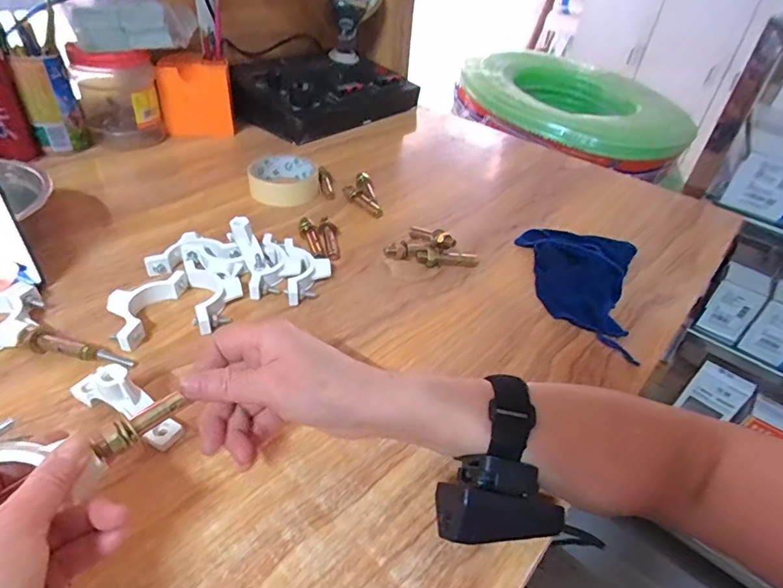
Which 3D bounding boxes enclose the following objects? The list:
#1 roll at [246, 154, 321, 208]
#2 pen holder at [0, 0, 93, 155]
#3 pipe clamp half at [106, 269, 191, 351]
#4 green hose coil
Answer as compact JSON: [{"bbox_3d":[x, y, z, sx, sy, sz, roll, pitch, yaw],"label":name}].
[{"bbox_3d":[-0.136,-0.145,0.595,0.085,0.023,0.091,-5,40,-13],"label":"roll"},{"bbox_3d":[-0.436,-0.260,0.601,0.055,0.144,0.056,-9,41,-18],"label":"pen holder"},{"bbox_3d":[-0.216,0.009,0.402,0.045,0.017,0.088,10,39,5],"label":"pipe clamp half"},{"bbox_3d":[0.392,-0.401,1.034,0.469,0.106,0.431,29,44,25],"label":"green hose coil"}]

